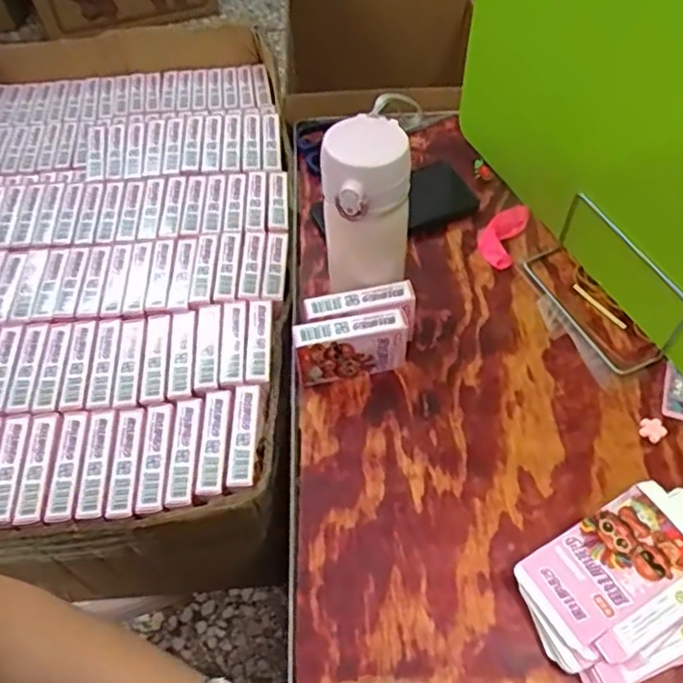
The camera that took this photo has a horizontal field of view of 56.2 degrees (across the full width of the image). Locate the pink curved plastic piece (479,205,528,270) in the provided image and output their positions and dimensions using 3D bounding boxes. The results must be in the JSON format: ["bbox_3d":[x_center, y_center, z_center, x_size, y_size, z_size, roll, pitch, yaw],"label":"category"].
[{"bbox_3d":[0.161,-0.109,0.646,0.038,0.013,0.075,21,59,15],"label":"pink curved plastic piece"}]

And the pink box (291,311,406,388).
[{"bbox_3d":[0.009,0.006,0.544,0.092,0.065,0.022,-9,56,-4],"label":"pink box"}]

